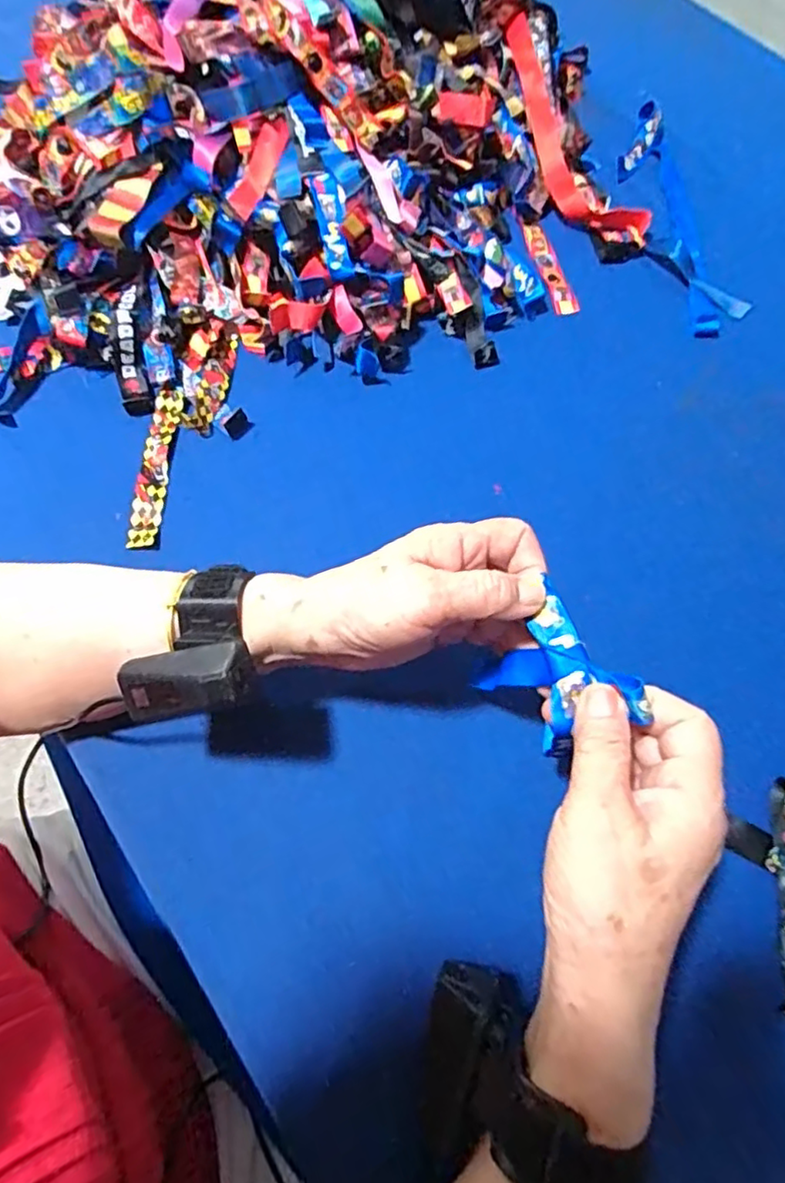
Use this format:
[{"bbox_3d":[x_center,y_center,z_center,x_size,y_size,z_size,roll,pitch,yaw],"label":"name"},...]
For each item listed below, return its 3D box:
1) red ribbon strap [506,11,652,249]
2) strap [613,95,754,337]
[{"bbox_3d":[0.160,-0.426,0.578,0.057,0.022,0.253,-21,82,-11],"label":"red ribbon strap"},{"bbox_3d":[0.262,-0.354,0.576,0.072,0.015,0.286,-7,68,-6],"label":"strap"}]

